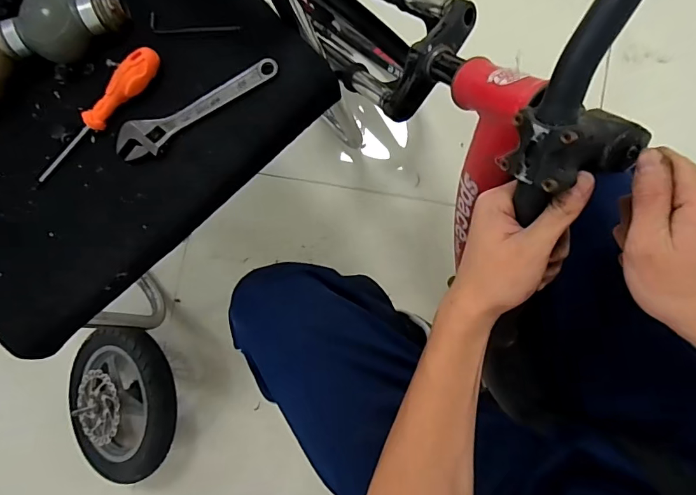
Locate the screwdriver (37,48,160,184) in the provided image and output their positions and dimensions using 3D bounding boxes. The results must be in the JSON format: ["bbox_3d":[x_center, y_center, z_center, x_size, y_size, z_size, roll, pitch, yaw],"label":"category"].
[{"bbox_3d":[-0.275,-0.144,0.480,0.022,0.029,0.187,43,91,7],"label":"screwdriver"}]

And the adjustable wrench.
[{"bbox_3d":[-0.161,-0.147,0.472,0.190,0.015,0.042,-24,84,4],"label":"adjustable wrench"}]

